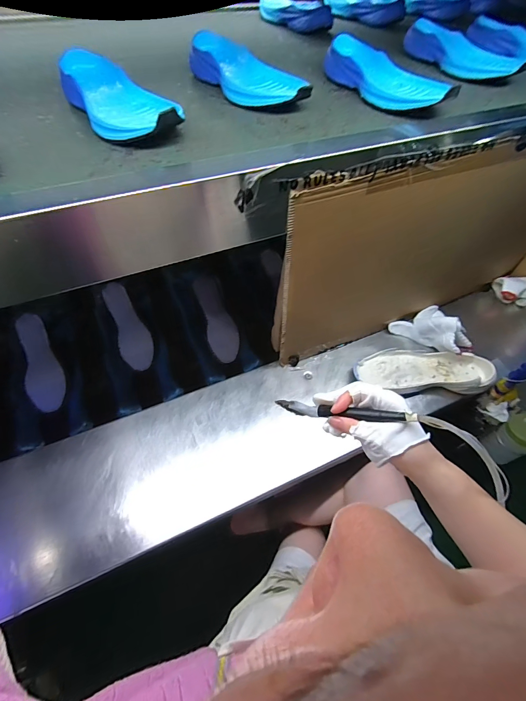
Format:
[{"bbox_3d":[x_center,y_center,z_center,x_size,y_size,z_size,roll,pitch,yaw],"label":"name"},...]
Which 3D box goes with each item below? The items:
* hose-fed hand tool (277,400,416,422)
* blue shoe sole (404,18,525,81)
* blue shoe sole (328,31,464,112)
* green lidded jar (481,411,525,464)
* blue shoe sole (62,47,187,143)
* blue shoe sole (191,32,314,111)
[{"bbox_3d":[0.086,0.071,0.387,0.146,0.025,0.012,-2,46,35],"label":"hose-fed hand tool"},{"bbox_3d":[0.350,-0.532,0.582,0.073,0.052,0.229,-19,56,-16],"label":"blue shoe sole"},{"bbox_3d":[0.184,-0.412,0.493,0.084,0.046,0.237,-24,58,-19],"label":"blue shoe sole"},{"bbox_3d":[0.550,0.189,0.708,0.072,0.110,0.069,1,53,-2],"label":"green lidded jar"},{"bbox_3d":[-0.186,-0.331,0.420,0.103,0.046,0.196,-27,59,-21],"label":"blue shoe sole"},{"bbox_3d":[-0.029,-0.408,0.479,0.082,0.050,0.232,-27,59,-21],"label":"blue shoe sole"}]

